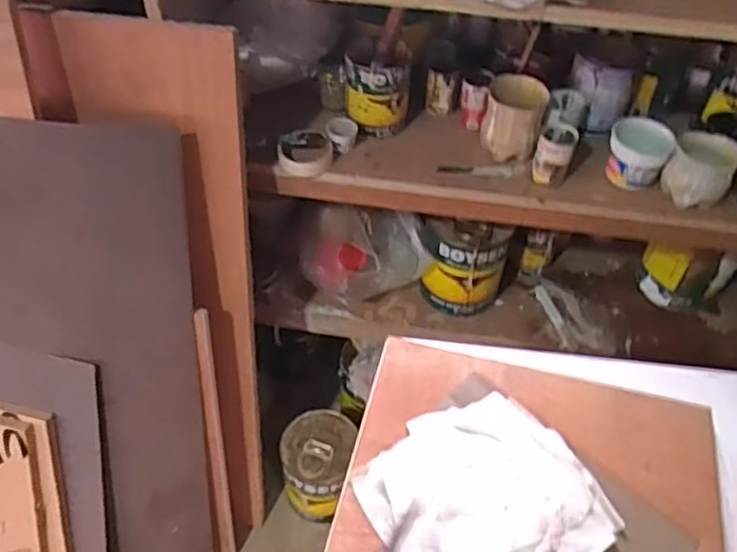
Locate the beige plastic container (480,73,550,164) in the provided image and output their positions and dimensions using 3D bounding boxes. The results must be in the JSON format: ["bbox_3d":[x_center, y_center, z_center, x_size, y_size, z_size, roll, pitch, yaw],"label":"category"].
[{"bbox_3d":[0.231,-0.250,1.051,0.093,0.107,0.080,13,50,10],"label":"beige plastic container"}]

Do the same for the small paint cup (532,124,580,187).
[{"bbox_3d":[0.289,-0.189,1.030,0.057,0.077,0.062,16,50,13],"label":"small paint cup"}]

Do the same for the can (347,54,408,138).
[{"bbox_3d":[0.015,-0.310,1.102,0.102,0.127,0.105,1,49,-1],"label":"can"}]

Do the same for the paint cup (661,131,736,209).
[{"bbox_3d":[0.500,-0.159,0.996,0.091,0.086,0.076,34,56,25],"label":"paint cup"}]

